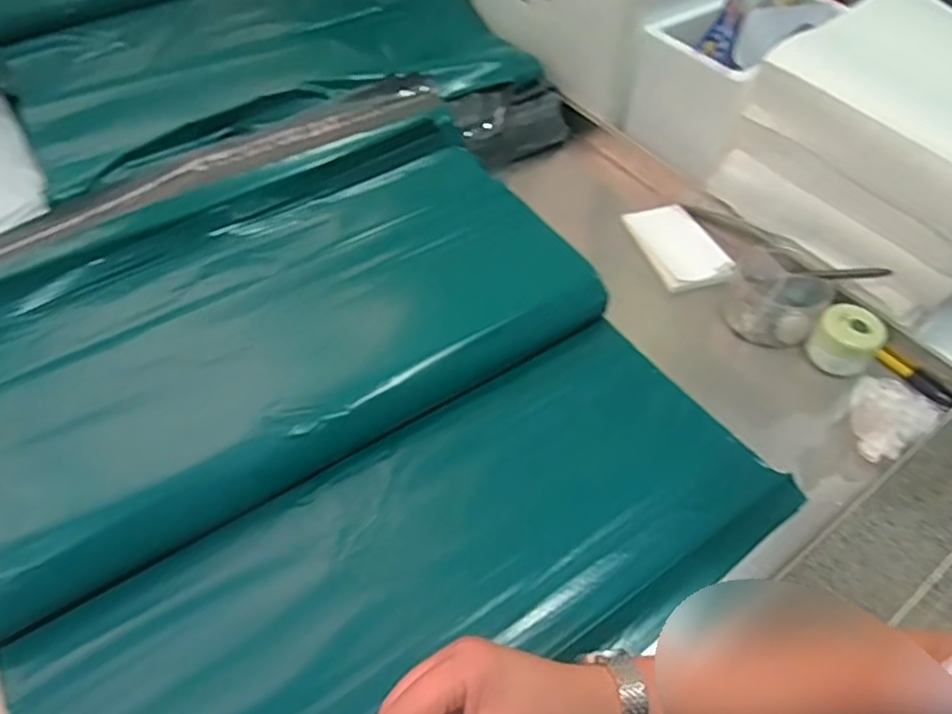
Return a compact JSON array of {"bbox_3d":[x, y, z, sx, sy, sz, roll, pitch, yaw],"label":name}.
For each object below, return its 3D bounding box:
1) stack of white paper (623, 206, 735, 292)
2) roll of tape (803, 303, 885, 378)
[{"bbox_3d":[0.233,-0.130,0.793,0.076,0.019,0.129,-16,54,-14],"label":"stack of white paper"},{"bbox_3d":[0.374,-0.019,0.692,0.059,0.050,0.064,1,52,-1],"label":"roll of tape"}]

